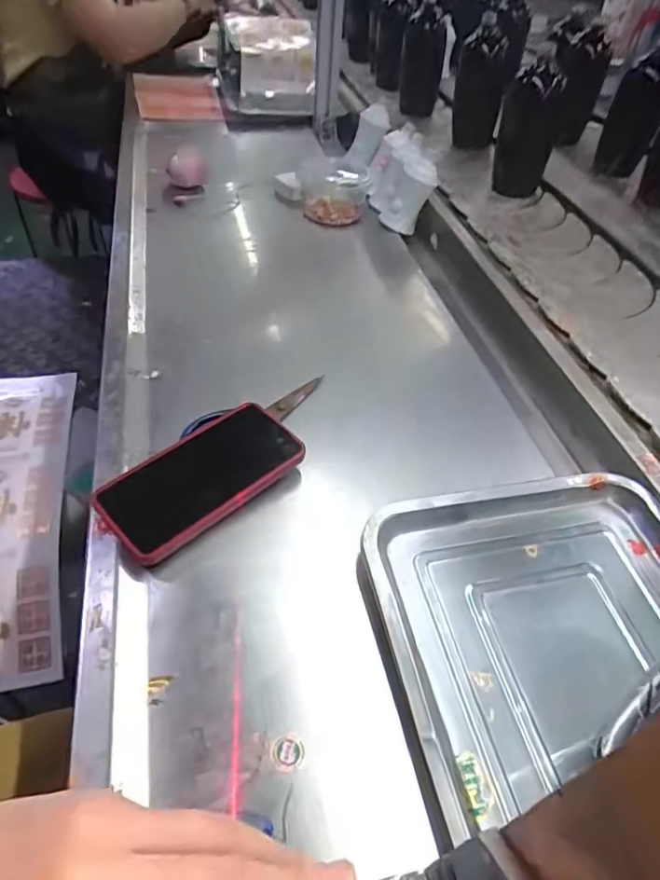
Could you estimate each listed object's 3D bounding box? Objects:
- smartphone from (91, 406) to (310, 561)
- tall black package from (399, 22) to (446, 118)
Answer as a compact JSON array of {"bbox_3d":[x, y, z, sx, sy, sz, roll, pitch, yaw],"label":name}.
[{"bbox_3d":[-0.106,0.030,0.480,0.083,0.015,0.166,37,57,27],"label":"smartphone"},{"bbox_3d":[0.202,-0.811,1.258,0.087,0.163,0.080,6,45,2],"label":"tall black package"}]

